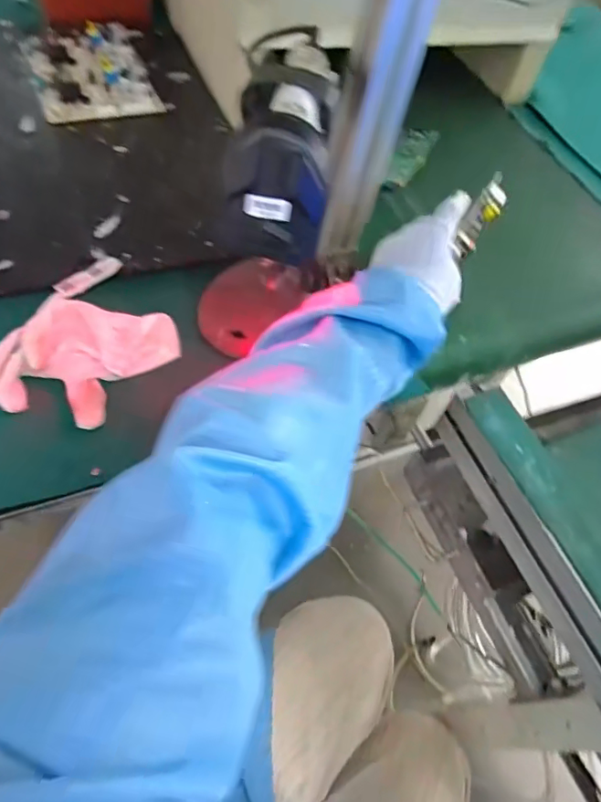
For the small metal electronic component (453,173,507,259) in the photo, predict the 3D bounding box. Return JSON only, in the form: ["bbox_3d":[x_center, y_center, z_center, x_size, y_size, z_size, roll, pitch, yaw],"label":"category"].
[{"bbox_3d":[0.182,-0.185,0.512,0.025,0.023,0.116,28,63,11],"label":"small metal electronic component"}]

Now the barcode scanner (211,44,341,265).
[{"bbox_3d":[-0.010,-0.176,0.351,0.064,0.061,0.178,9,57,-3],"label":"barcode scanner"}]

